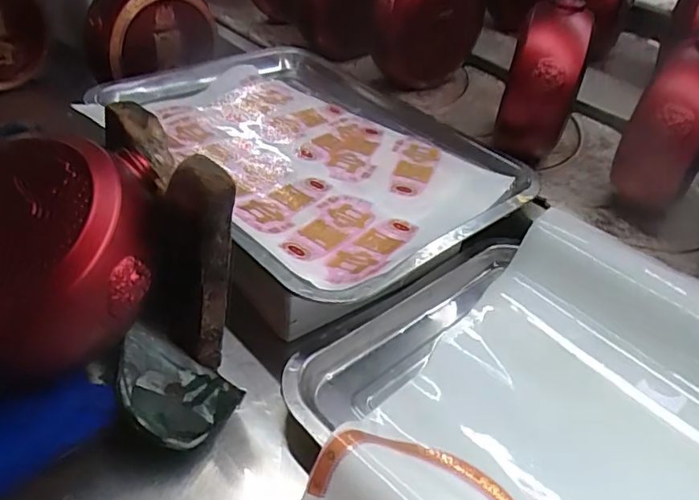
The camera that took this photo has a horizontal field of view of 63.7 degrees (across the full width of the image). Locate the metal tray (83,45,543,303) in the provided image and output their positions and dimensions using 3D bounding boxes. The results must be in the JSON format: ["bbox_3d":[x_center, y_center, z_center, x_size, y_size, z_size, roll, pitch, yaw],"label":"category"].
[{"bbox_3d":[-0.041,-0.088,0.506,0.260,0.063,0.359,-30,53,-33],"label":"metal tray"}]

